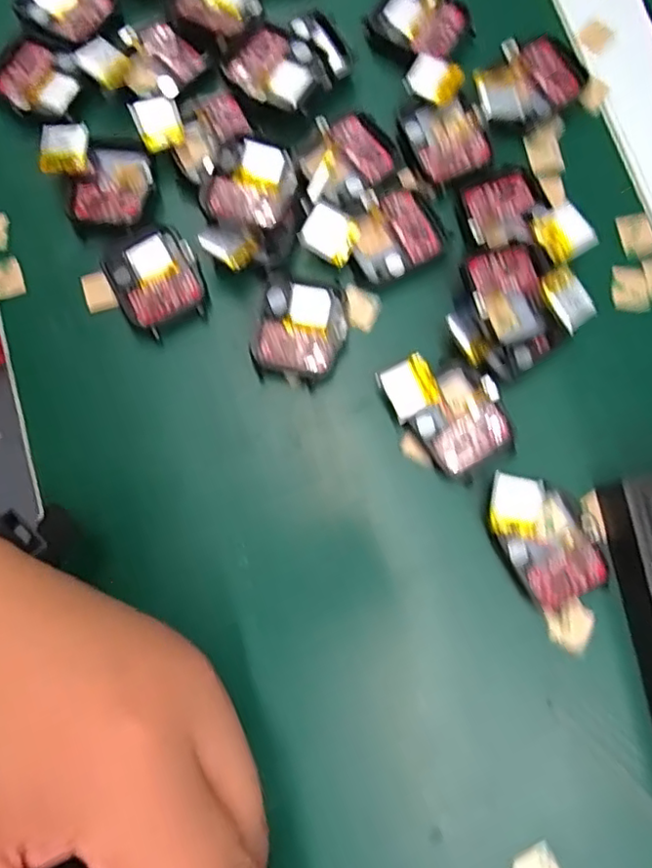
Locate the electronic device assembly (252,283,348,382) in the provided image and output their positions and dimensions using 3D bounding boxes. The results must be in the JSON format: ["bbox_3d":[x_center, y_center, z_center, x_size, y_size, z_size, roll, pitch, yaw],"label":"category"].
[{"bbox_3d":[-0.011,-0.045,0.264,0.037,0.011,0.043,15,80,2],"label":"electronic device assembly"}]

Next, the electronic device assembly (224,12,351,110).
[{"bbox_3d":[-0.018,-0.171,0.276,0.043,0.011,0.053,43,82,7],"label":"electronic device assembly"}]

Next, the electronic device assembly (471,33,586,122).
[{"bbox_3d":[0.094,-0.166,0.279,0.055,0.013,0.035,-16,80,-3],"label":"electronic device assembly"}]

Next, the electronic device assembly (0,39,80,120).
[{"bbox_3d":[-0.138,-0.167,0.282,0.037,0.006,0.035,31,81,5],"label":"electronic device assembly"}]

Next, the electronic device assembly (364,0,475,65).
[{"bbox_3d":[0.046,-0.198,0.287,0.043,0.012,0.038,41,82,6],"label":"electronic device assembly"}]

